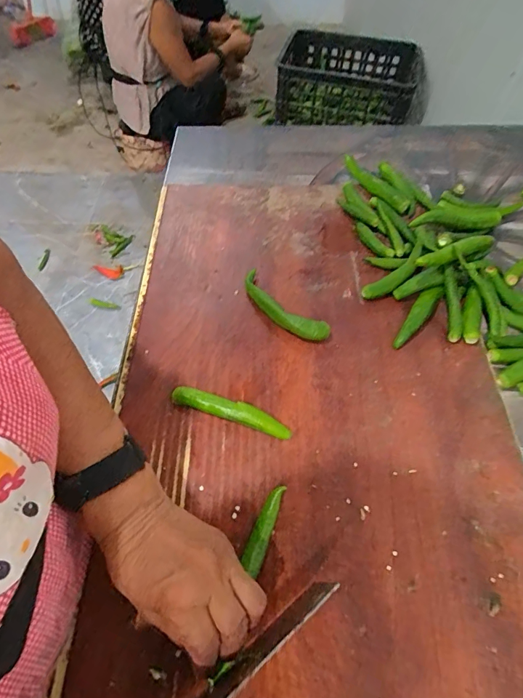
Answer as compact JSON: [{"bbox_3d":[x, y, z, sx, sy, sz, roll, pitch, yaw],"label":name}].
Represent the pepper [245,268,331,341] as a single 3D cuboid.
[{"bbox_3d":[0.022,-0.050,0.480,0.034,0.029,0.131,-38,65,-25],"label":"pepper"}]

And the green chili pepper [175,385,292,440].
[{"bbox_3d":[-0.032,0.064,0.418,0.127,0.018,0.019,18,57,9],"label":"green chili pepper"}]

